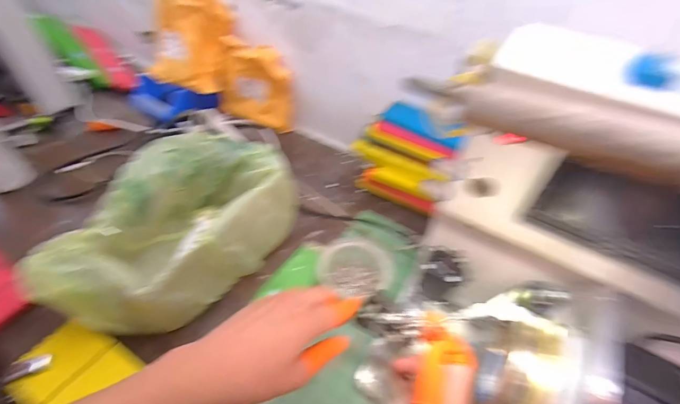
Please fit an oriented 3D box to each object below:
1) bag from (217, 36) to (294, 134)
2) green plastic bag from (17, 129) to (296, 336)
[{"bbox_3d":[-0.190,-0.252,0.725,0.178,0.157,0.073,28,49,20],"label":"bag"},{"bbox_3d":[-0.225,0.038,0.466,0.208,0.120,0.310,28,49,20],"label":"green plastic bag"}]

